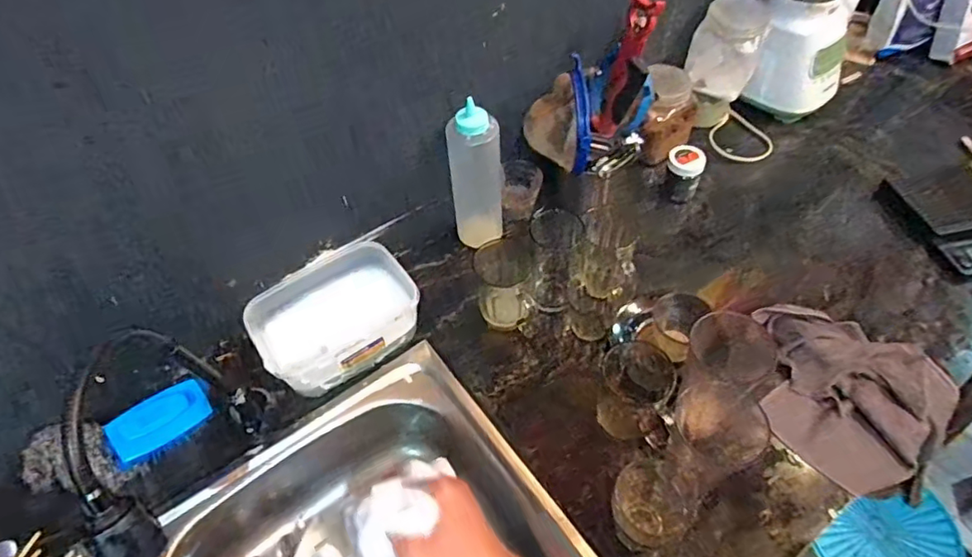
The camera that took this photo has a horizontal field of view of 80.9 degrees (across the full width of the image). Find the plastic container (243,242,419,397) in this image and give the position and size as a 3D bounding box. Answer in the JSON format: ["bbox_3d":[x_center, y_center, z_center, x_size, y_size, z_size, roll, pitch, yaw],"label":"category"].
[{"bbox_3d":[-0.194,0.053,0.746,0.198,0.079,0.152,-30,58,-19],"label":"plastic container"}]

